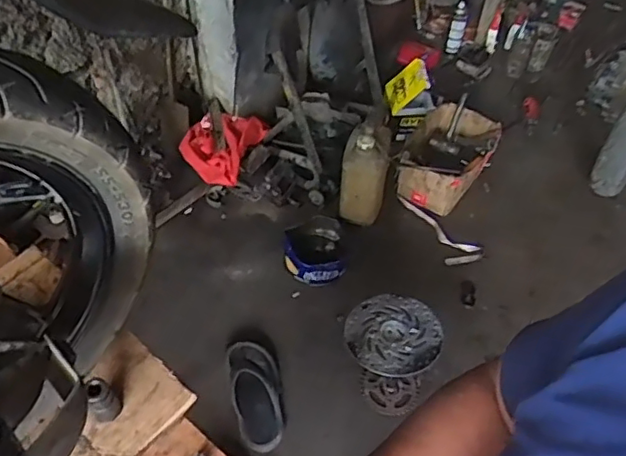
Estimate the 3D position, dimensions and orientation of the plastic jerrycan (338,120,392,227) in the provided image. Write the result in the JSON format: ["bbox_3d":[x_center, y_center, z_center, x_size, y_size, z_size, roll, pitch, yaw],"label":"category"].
[{"bbox_3d":[0.151,-0.176,1.744,0.127,0.282,0.171,8,50,4],"label":"plastic jerrycan"}]

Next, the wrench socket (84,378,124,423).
[{"bbox_3d":[-0.235,0.192,0.672,0.029,0.062,0.024,-28,57,-23],"label":"wrench socket"}]

